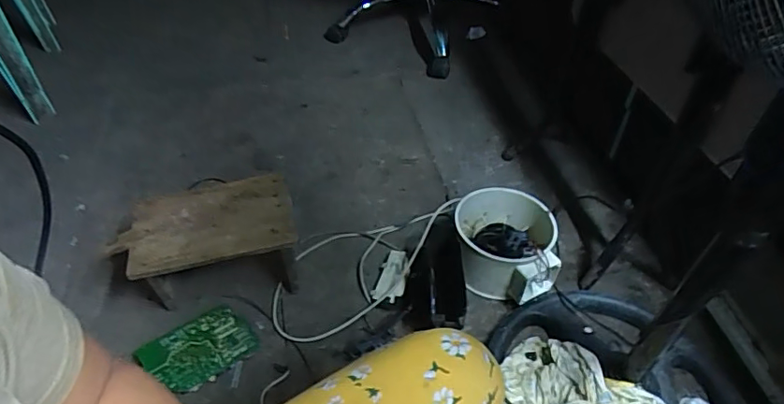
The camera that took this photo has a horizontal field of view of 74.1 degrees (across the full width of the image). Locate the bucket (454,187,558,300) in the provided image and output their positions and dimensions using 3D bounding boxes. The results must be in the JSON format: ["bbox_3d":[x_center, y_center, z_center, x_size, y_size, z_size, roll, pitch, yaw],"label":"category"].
[{"bbox_3d":[0.221,0.083,1.052,0.187,0.139,0.189,1,45,-1],"label":"bucket"}]

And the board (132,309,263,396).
[{"bbox_3d":[-0.329,0.253,0.897,0.169,0.012,0.115,-28,58,-34],"label":"board"}]

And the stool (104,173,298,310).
[{"bbox_3d":[-0.336,0.075,0.965,0.308,0.139,0.196,-10,46,-12],"label":"stool"}]

